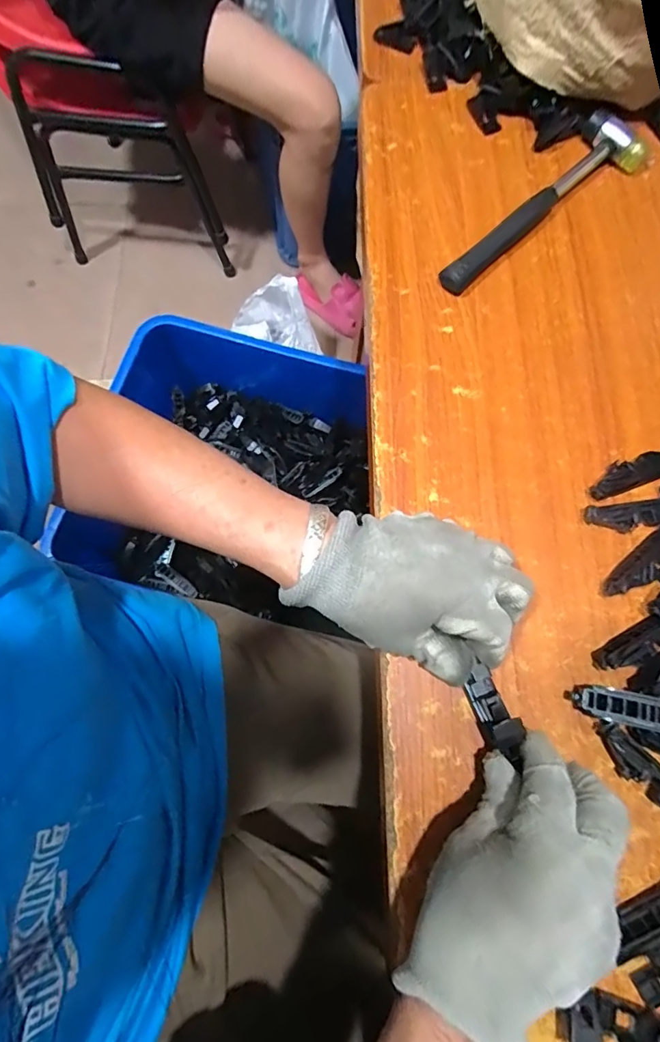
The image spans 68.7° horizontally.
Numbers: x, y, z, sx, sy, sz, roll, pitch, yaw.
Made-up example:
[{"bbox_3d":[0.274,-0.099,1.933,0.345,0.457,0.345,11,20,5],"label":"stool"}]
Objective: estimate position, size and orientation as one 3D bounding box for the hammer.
[{"bbox_3d":[0.187,-0.280,0.423,0.249,0.020,0.060,-41,79,-12],"label":"hammer"}]

